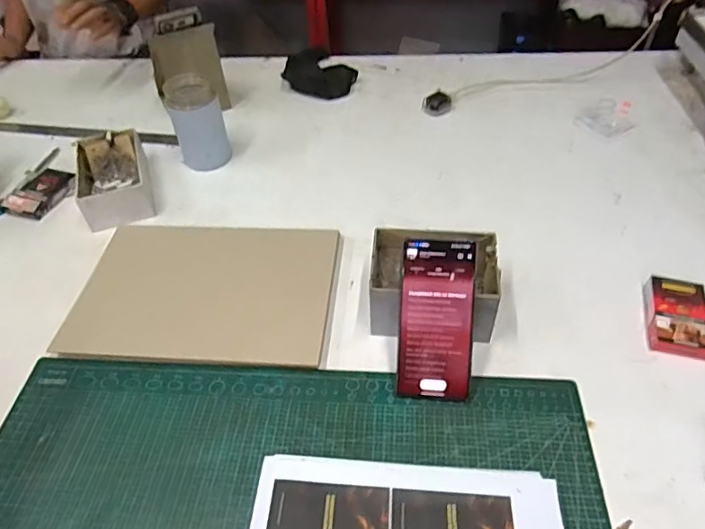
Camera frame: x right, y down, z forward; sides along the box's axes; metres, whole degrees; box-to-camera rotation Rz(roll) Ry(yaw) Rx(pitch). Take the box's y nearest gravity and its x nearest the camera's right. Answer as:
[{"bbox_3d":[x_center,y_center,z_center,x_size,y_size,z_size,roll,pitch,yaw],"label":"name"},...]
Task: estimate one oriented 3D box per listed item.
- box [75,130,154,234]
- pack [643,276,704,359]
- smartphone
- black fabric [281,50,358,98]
[{"bbox_3d":[-0.355,-0.125,0.780,0.092,0.059,0.171,-17,48,-13],"label":"box"},{"bbox_3d":[0.360,0.059,0.574,0.063,0.026,0.101,9,47,11],"label":"pack"},{"bbox_3d":[0.084,0.057,0.522,0.070,0.162,0.012,3,3,5],"label":"smartphone"},{"bbox_3d":[-0.056,-0.379,1.017,0.137,0.032,0.141,-1,46,1],"label":"black fabric"}]

